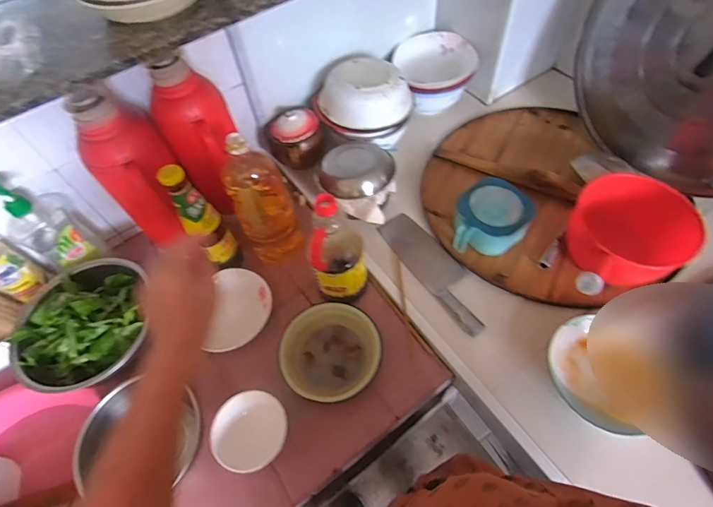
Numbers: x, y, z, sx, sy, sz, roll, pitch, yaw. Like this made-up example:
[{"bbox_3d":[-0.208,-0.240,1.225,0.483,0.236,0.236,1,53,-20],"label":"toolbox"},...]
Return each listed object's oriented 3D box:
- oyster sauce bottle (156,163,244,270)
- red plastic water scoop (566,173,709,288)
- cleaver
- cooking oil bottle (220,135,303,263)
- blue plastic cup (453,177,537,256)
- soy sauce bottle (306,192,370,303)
[{"bbox_3d":[-0.276,-0.051,0.728,0.066,0.257,0.052,-35,62,-17],"label":"oyster sauce bottle"},{"bbox_3d":[0.475,-0.026,0.698,0.187,0.128,0.161,25,63,19],"label":"red plastic water scoop"},{"bbox_3d":[0.151,0.027,0.770,0.080,0.017,0.289,-29,60,-14],"label":"cleaver"},{"bbox_3d":[-0.176,-0.096,0.743,0.106,0.283,0.079,-26,60,-12],"label":"cooking oil bottle"},{"bbox_3d":[0.262,-0.074,0.775,0.130,0.085,0.142,-2,58,3],"label":"blue plastic cup"},{"bbox_3d":[-0.030,0.000,0.679,0.077,0.222,0.077,9,59,10],"label":"soy sauce bottle"}]

